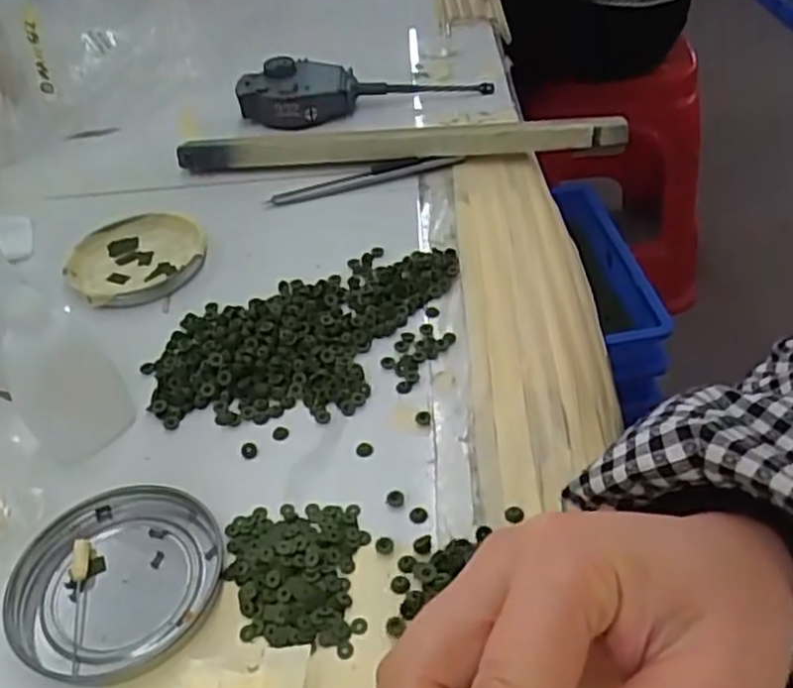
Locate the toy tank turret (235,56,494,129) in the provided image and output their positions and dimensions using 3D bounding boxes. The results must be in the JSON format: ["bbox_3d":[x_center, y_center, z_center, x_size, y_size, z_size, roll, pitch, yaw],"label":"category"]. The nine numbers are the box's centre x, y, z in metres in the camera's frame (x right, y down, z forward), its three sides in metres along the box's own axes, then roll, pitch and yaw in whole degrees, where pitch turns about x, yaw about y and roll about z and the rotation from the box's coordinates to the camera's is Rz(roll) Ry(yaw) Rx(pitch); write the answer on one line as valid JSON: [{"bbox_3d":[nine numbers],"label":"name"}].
[{"bbox_3d":[-0.025,-0.194,0.572,0.188,0.030,0.052,-6,43,0],"label":"toy tank turret"}]

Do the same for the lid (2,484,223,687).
[{"bbox_3d":[-0.107,0.089,0.292,0.079,0.008,0.073,-3,43,3],"label":"lid"}]

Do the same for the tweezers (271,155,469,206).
[{"bbox_3d":[-0.020,-0.110,0.500,0.125,0.010,0.014,-12,43,-7],"label":"tweezers"}]

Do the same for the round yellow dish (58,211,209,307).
[{"bbox_3d":[-0.155,-0.052,0.452,0.077,0.009,0.076,-3,43,3],"label":"round yellow dish"}]

